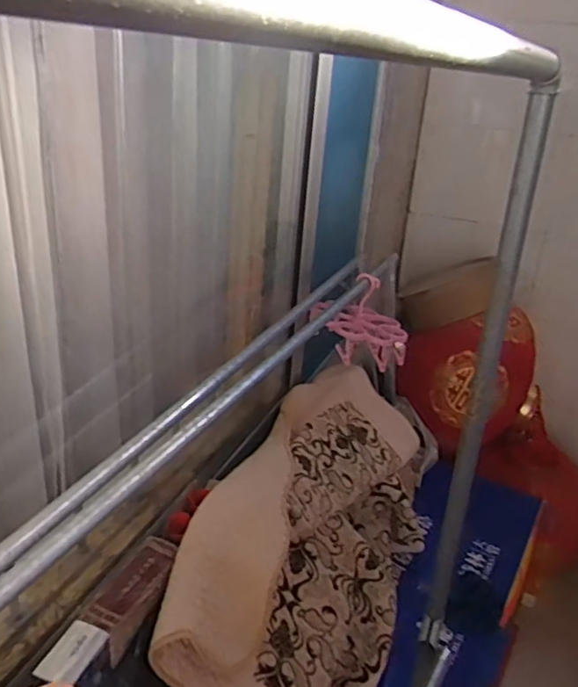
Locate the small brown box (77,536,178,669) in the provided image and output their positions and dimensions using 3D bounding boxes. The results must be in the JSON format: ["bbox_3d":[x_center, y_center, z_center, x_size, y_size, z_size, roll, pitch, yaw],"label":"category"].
[{"bbox_3d":[-0.220,0.356,0.853,0.072,0.035,0.188,12,26,15],"label":"small brown box"}]

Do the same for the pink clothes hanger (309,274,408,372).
[{"bbox_3d":[0.184,-0.056,1.477,0.222,0.203,0.169,-4,26,-17],"label":"pink clothes hanger"}]

